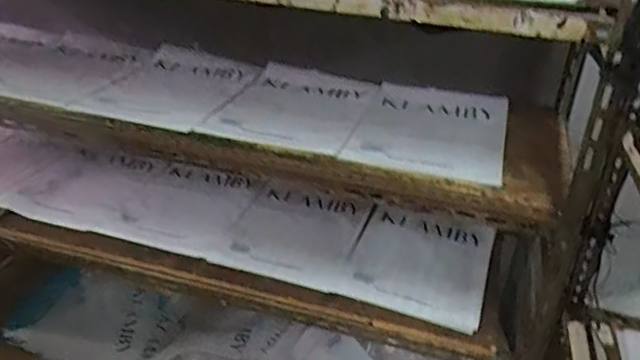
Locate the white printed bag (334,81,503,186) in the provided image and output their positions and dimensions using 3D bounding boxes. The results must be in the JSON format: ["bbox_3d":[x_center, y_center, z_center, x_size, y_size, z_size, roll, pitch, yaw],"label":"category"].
[{"bbox_3d":[0.237,-0.114,1.200,0.297,0.032,0.419,11,30,14],"label":"white printed bag"}]

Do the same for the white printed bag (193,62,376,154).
[{"bbox_3d":[-0.059,-0.167,1.264,0.308,0.031,0.392,12,30,14],"label":"white printed bag"}]

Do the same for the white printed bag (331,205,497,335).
[{"bbox_3d":[0.227,0.186,1.308,0.307,0.057,0.339,13,30,16],"label":"white printed bag"}]

